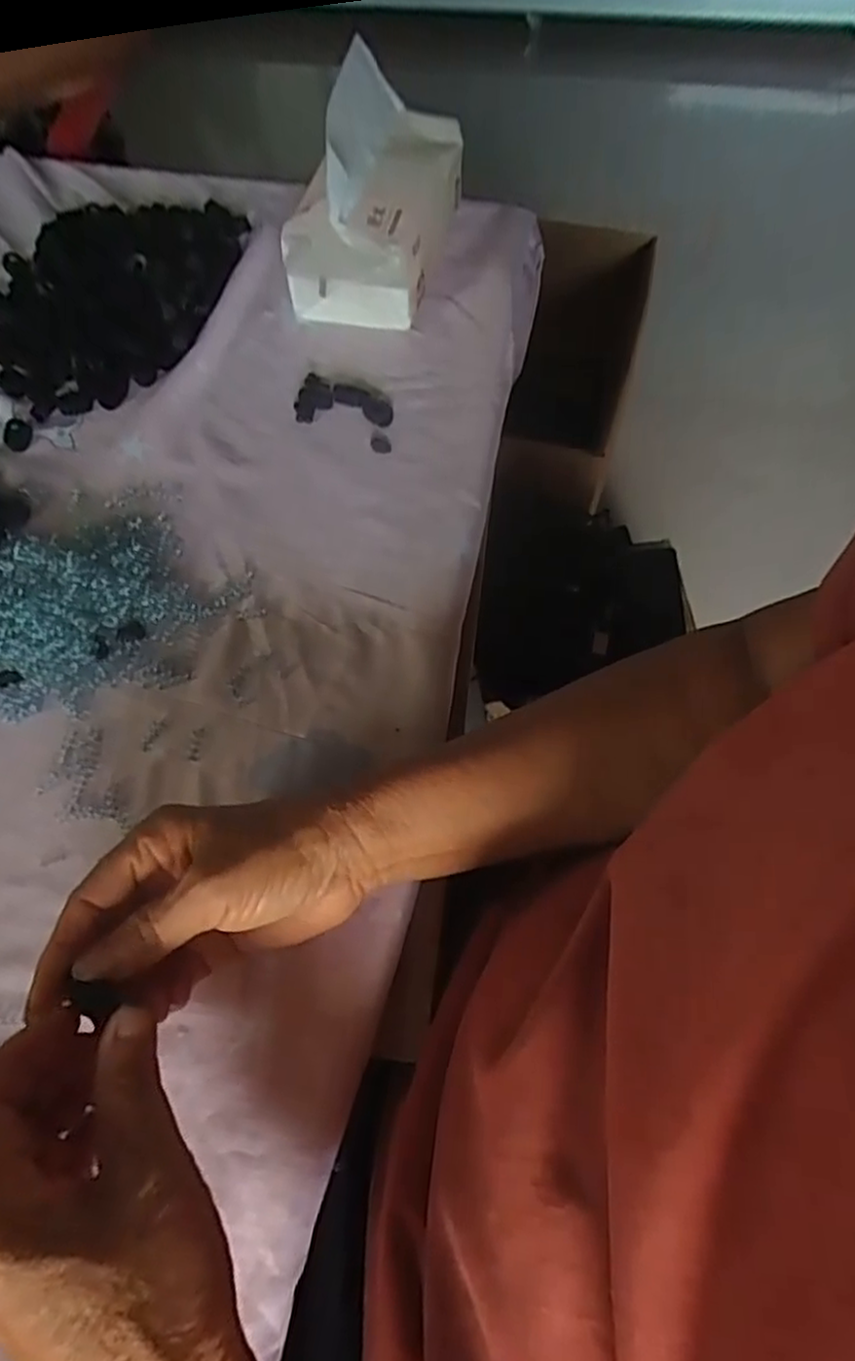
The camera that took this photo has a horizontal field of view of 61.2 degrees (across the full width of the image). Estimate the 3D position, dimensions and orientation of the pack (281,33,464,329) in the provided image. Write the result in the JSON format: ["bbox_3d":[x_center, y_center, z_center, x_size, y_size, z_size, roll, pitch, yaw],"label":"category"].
[{"bbox_3d":[-0.034,-0.352,0.525,0.092,0.098,0.160,17,66,9],"label":"pack"}]

